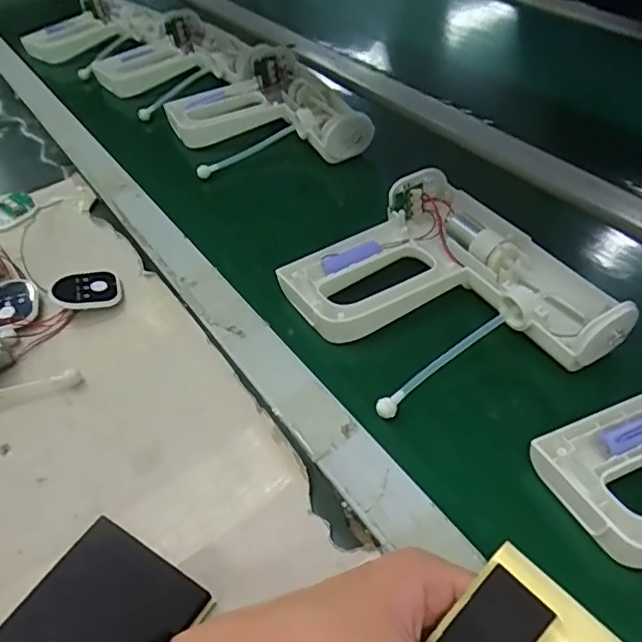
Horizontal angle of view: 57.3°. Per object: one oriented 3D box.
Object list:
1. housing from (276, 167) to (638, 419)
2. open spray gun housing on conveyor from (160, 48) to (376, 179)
[{"bbox_3d":[0.093,-0.018,0.453,0.179,0.051,0.212,-29,49,-20],"label":"housing"},{"bbox_3d":[-0.073,-0.236,0.698,0.179,0.067,0.223,-26,49,-17],"label":"open spray gun housing on conveyor"}]

